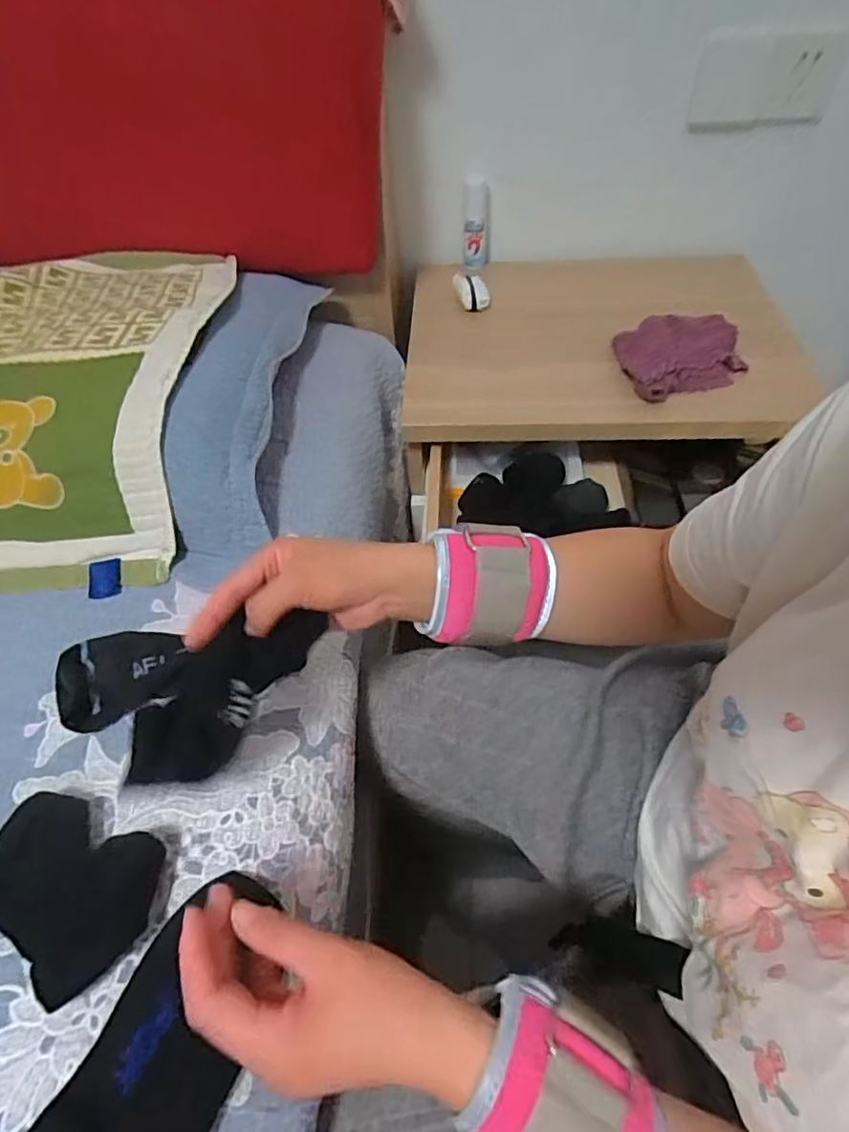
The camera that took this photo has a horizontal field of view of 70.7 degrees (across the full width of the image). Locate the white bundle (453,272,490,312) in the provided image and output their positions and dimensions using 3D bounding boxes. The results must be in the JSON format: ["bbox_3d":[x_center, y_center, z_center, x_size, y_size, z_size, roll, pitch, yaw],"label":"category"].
[{"bbox_3d":[0.068,-0.403,0.871,0.036,0.024,0.088,-12,52,-7],"label":"white bundle"}]

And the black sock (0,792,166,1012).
[{"bbox_3d":[-0.227,0.201,0.378,0.118,0.021,0.087,21,55,18],"label":"black sock"}]

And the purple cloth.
[{"bbox_3d":[0.316,-0.272,0.741,0.179,0.033,0.124,-19,53,-12],"label":"purple cloth"}]

